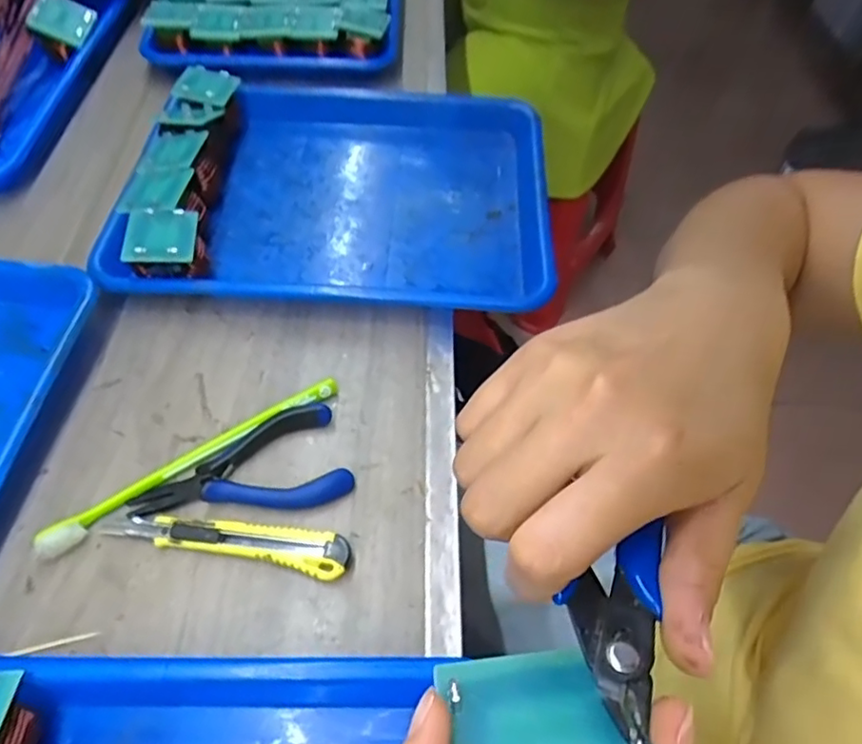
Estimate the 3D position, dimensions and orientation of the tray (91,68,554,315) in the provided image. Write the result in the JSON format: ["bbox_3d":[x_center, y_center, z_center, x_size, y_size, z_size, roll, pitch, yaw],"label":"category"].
[{"bbox_3d":[-0.069,-0.158,0.482,0.317,0.044,0.263,5,56,1],"label":"tray"}]

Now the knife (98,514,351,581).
[{"bbox_3d":[-0.114,0.094,0.337,0.138,0.010,0.023,10,56,4],"label":"knife"}]

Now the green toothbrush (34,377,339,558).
[{"bbox_3d":[-0.140,0.054,0.362,0.188,0.011,0.016,-31,61,-19],"label":"green toothbrush"}]

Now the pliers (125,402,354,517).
[{"bbox_3d":[-0.113,0.061,0.355,0.121,0.015,0.060,-15,58,-12],"label":"pliers"}]

